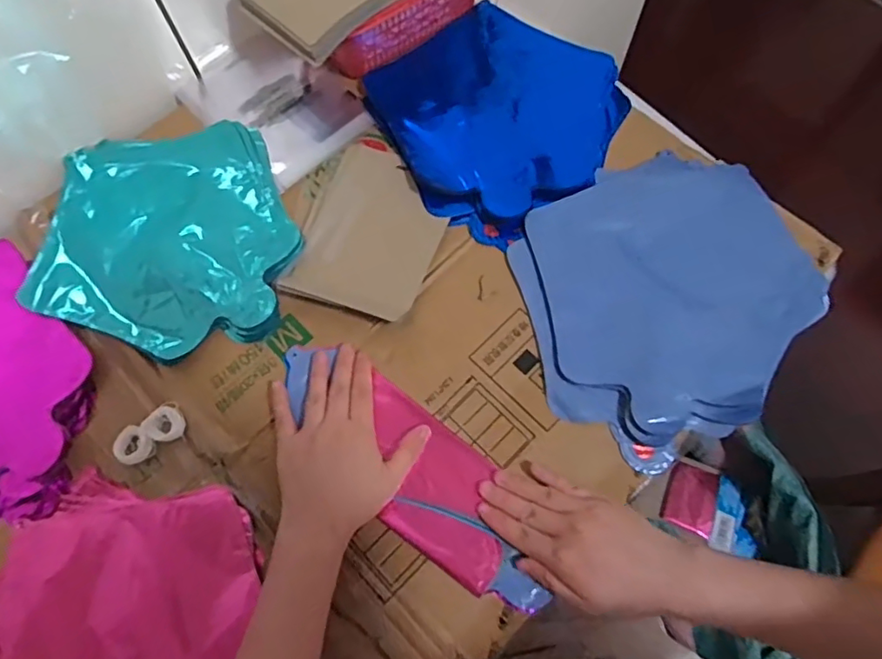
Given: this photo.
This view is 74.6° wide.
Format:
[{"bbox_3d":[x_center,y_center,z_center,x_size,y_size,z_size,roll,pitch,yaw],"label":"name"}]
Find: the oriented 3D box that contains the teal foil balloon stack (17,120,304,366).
[{"bbox_3d":[-0.246,-0.089,0.523,0.223,0.007,0.224,2,71,1],"label":"teal foil balloon stack"}]

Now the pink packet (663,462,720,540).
[{"bbox_3d":[0.346,0.231,0.799,0.066,0.021,0.091,22,72,7],"label":"pink packet"}]

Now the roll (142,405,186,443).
[{"bbox_3d":[-0.223,0.077,0.468,0.028,0.011,0.028,0,71,0],"label":"roll"}]

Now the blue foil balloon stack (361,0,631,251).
[{"bbox_3d":[0.056,-0.218,0.583,0.238,0.041,0.238,-38,75,-12],"label":"blue foil balloon stack"}]

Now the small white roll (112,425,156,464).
[{"bbox_3d":[-0.246,0.092,0.463,0.028,0.009,0.030,0,71,0],"label":"small white roll"}]

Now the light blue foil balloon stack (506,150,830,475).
[{"bbox_3d":[0.194,-0.036,0.504,0.267,0.015,0.238,-34,74,-11],"label":"light blue foil balloon stack"}]

